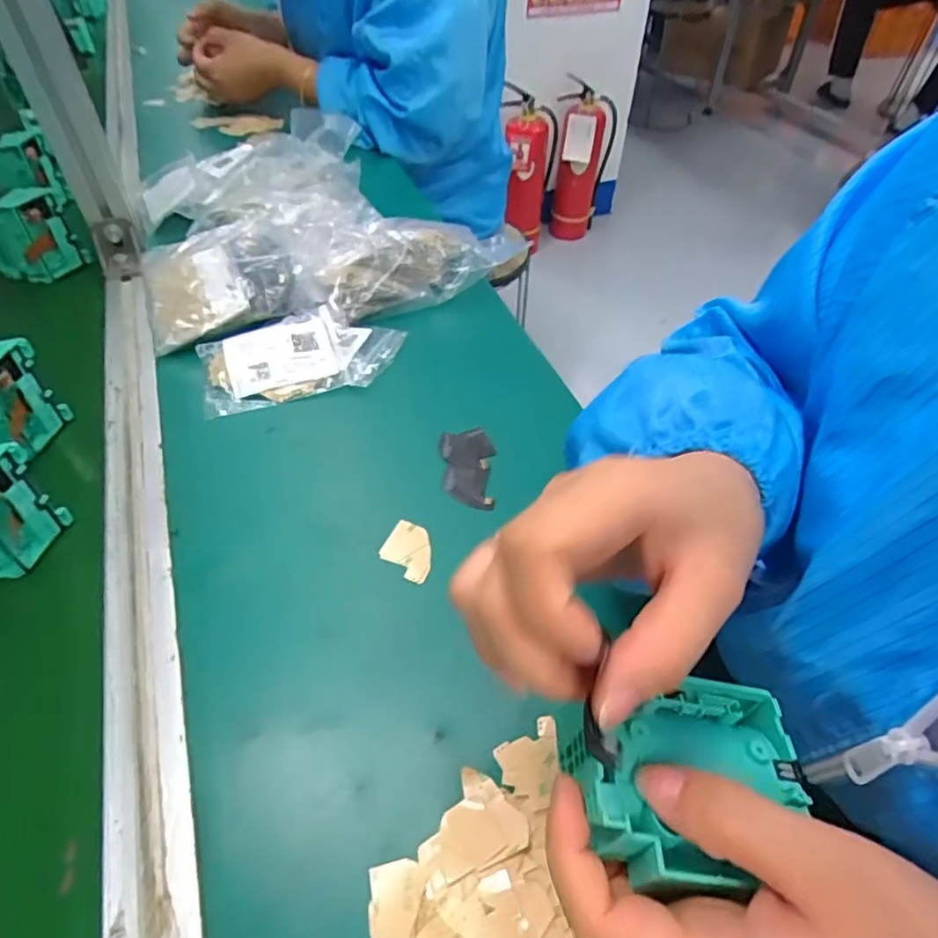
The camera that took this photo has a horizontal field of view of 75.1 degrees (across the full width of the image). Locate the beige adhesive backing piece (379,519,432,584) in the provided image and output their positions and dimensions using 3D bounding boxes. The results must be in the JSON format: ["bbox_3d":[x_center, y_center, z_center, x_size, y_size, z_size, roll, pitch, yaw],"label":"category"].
[{"bbox_3d":[-0.036,0.050,0.379,0.033,0.004,0.036,20,51,15],"label":"beige adhesive backing piece"}]

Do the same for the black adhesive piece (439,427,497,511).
[{"bbox_3d":[0.000,-0.001,0.430,0.038,0.005,0.071,-3,49,-4],"label":"black adhesive piece"}]

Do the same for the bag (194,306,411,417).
[{"bbox_3d":[-0.133,-0.097,0.492,0.155,0.025,0.094,-12,50,-12],"label":"bag"}]

